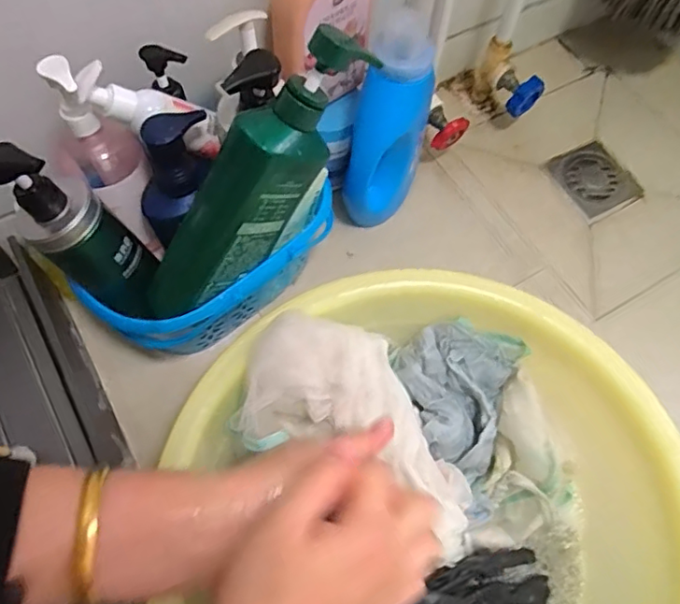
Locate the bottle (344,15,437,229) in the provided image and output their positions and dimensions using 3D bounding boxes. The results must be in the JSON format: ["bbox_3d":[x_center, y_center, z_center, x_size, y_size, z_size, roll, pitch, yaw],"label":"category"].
[{"bbox_3d":[0.052,-0.171,0.623,0.071,0.231,0.101,11,63,4],"label":"bottle"}]

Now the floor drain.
[{"bbox_3d":[0.340,-0.163,0.776,0.096,0.010,0.106,-24,67,-14],"label":"floor drain"}]

